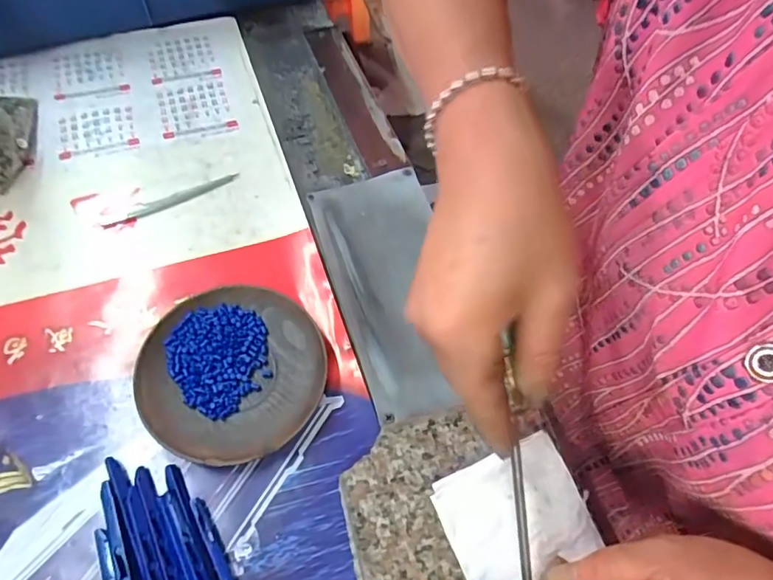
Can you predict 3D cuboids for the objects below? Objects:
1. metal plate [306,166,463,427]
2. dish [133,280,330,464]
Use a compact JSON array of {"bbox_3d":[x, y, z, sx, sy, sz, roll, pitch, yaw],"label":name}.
[{"bbox_3d":[0.006,-0.008,0.372,0.084,0.007,0.197,-16,62,-6],"label":"metal plate"},{"bbox_3d":[-0.097,0.051,0.327,0.112,0.015,0.110,1,58,-2],"label":"dish"}]

